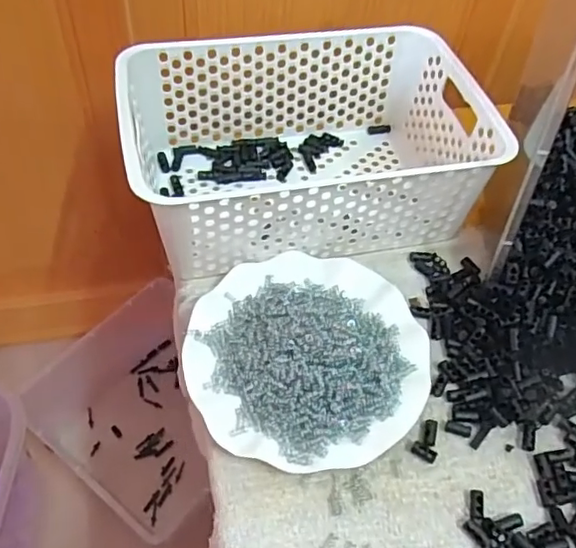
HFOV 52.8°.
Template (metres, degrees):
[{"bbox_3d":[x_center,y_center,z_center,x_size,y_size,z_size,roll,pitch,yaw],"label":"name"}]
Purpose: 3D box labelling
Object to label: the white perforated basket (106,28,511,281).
[{"bbox_3d":[0.012,-0.116,0.534,0.301,0.113,0.200,-9,54,-12],"label":"white perforated basket"}]

